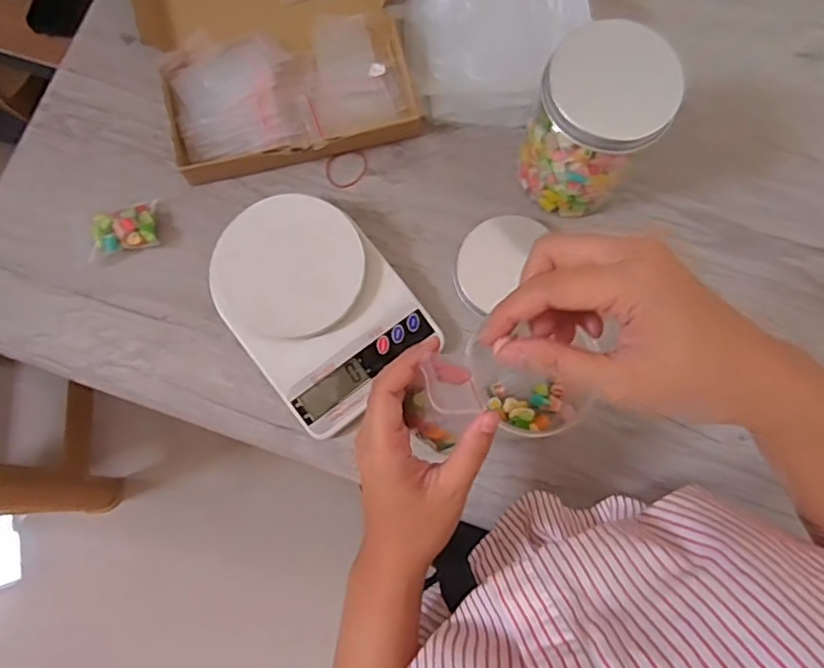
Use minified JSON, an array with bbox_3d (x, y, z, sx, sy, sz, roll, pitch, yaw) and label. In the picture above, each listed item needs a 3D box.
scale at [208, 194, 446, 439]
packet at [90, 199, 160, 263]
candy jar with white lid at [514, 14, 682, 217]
[{"bbox_3d":[-0.075,-0.024,0.473,0.125,0.039,0.169,-38,81,-7],"label":"scale"},{"bbox_3d":[-0.238,-0.087,0.496,0.052,0.019,0.040,-14,79,-3],"label":"packet"},{"bbox_3d":[0.131,-0.152,0.443,0.083,0.116,0.082,0,78,0],"label":"candy jar with white lid"}]

